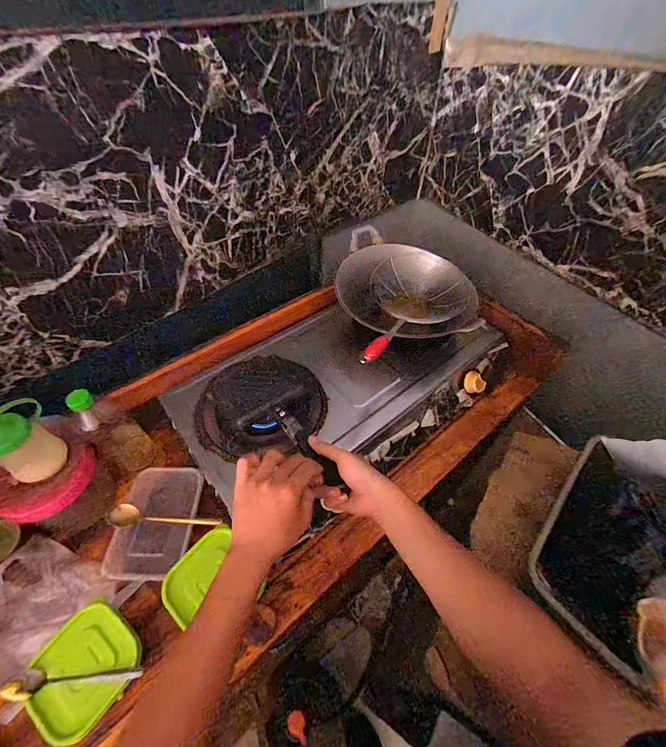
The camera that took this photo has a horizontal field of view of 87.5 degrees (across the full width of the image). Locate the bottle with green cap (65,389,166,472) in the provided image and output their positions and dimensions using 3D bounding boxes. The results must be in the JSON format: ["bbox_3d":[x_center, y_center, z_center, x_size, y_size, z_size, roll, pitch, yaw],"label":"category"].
[{"bbox_3d":[-0.390,0.093,0.620,0.083,0.245,0.067,34,57,24],"label":"bottle with green cap"}]

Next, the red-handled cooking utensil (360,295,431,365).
[{"bbox_3d":[0.126,-0.099,0.699,0.113,0.046,0.379,21,29,15],"label":"red-handled cooking utensil"}]

